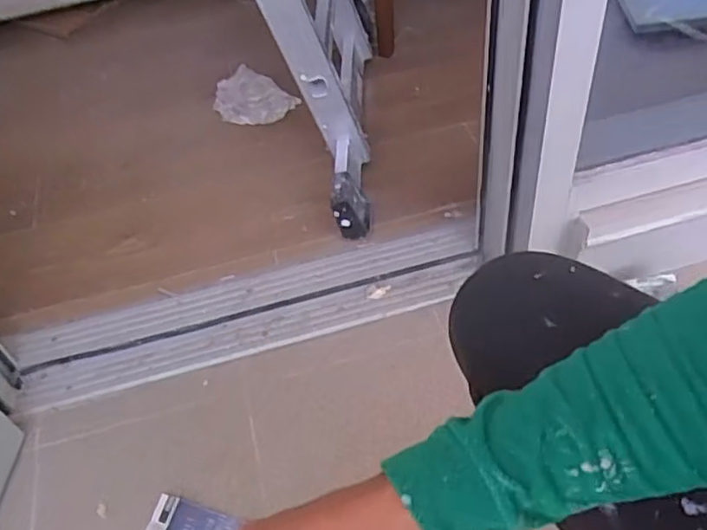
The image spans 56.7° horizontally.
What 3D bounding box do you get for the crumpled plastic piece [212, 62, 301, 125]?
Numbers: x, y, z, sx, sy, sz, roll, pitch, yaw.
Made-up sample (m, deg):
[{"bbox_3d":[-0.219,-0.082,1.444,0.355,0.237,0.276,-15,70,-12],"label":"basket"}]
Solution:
[{"bbox_3d":[-0.228,-0.363,1.393,0.128,0.046,0.206,-37,56,-22],"label":"crumpled plastic piece"}]

